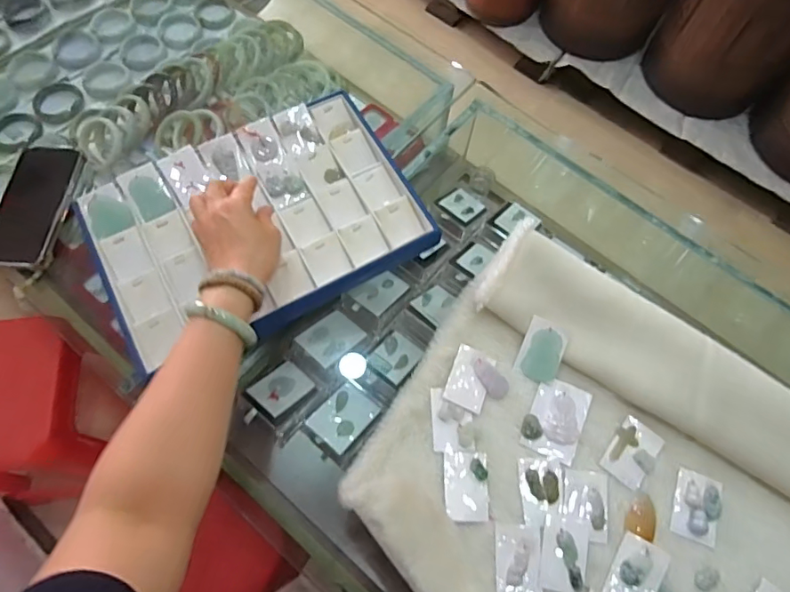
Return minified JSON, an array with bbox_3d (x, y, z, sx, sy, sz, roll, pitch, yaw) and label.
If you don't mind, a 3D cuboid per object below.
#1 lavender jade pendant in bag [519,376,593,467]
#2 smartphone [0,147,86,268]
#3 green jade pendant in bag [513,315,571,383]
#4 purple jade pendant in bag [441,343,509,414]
[{"bbox_3d":[0.170,0.130,0.536,0.055,0.007,0.079,23,70,7],"label":"lavender jade pendant in bag"},{"bbox_3d":[-0.436,-0.108,0.612,0.082,0.014,0.166,5,66,0],"label":"smartphone"},{"bbox_3d":[0.161,0.060,0.553,0.045,0.014,0.064,21,75,9],"label":"green jade pendant in bag"},{"bbox_3d":[0.089,0.092,0.545,0.062,0.007,0.063,23,70,7],"label":"purple jade pendant in bag"}]

